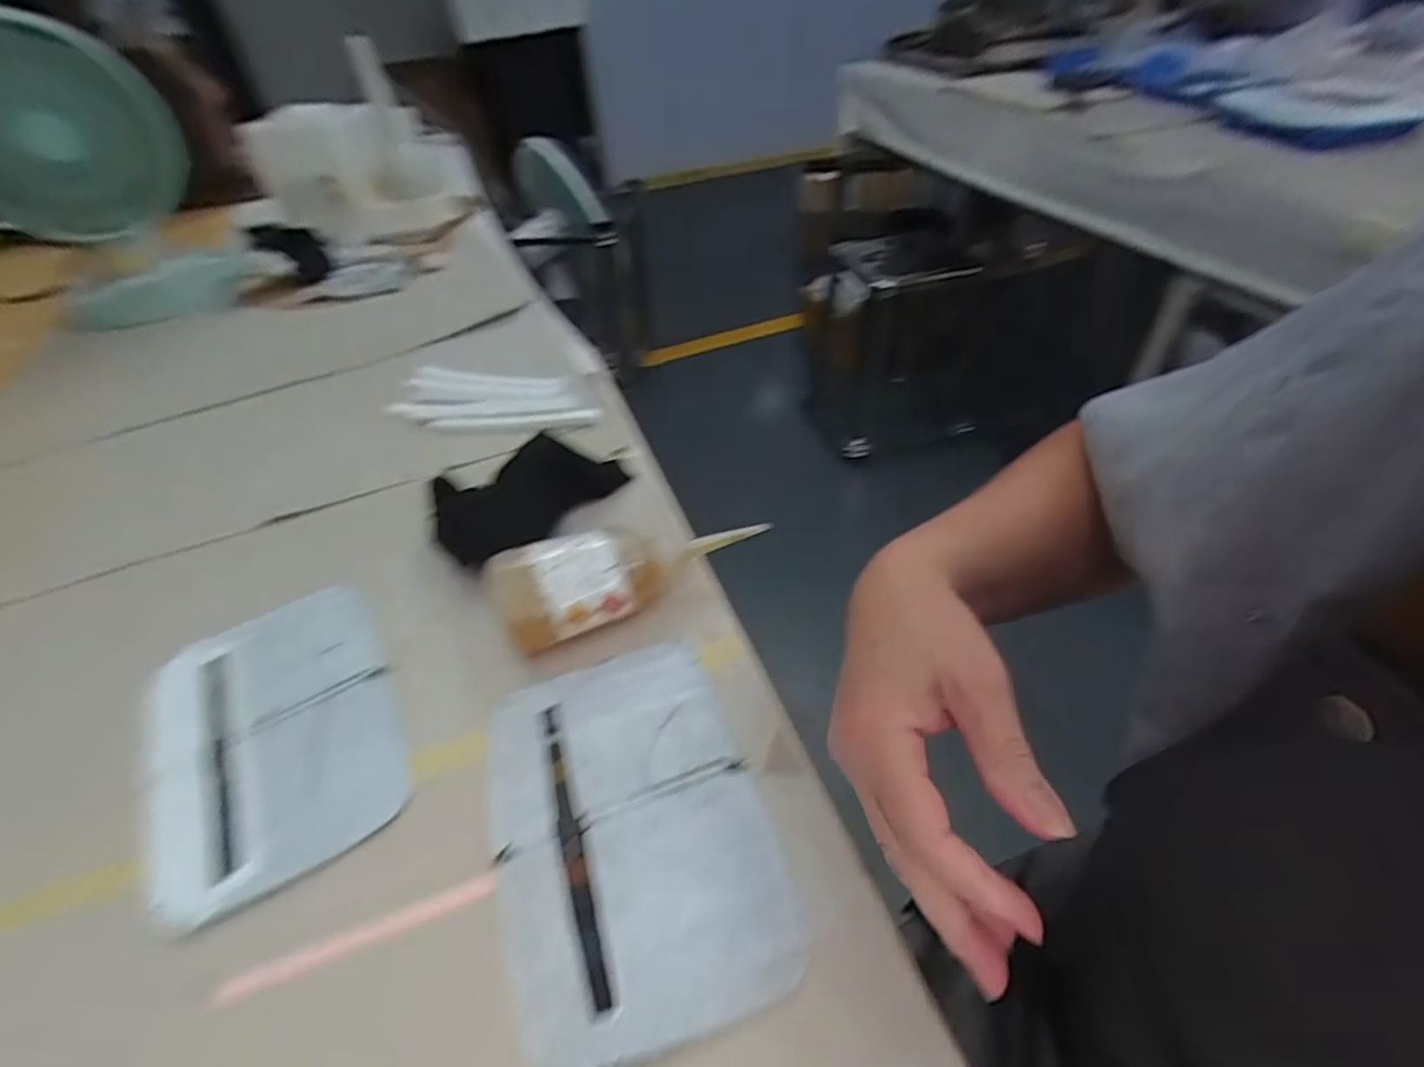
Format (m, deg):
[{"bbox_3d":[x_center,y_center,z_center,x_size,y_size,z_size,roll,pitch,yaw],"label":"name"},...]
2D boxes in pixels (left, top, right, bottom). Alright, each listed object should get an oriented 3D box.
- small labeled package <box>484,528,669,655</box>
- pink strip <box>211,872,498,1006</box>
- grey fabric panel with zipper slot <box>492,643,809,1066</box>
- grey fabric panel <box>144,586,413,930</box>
[{"bbox_3d":[-0.080,0.035,0.398,0.102,0.059,0.051,-18,47,-13],"label":"small labeled package"},{"bbox_3d":[-0.164,0.190,0.298,0.124,0.004,0.008,-17,47,-13],"label":"pink strip"},{"bbox_3d":[-0.045,0.145,0.327,0.128,0.010,0.191,-14,46,-10],"label":"grey fabric panel with zipper slot"},{"bbox_3d":[-0.259,0.115,0.374,0.132,0.008,0.185,-28,52,-20],"label":"grey fabric panel"}]

